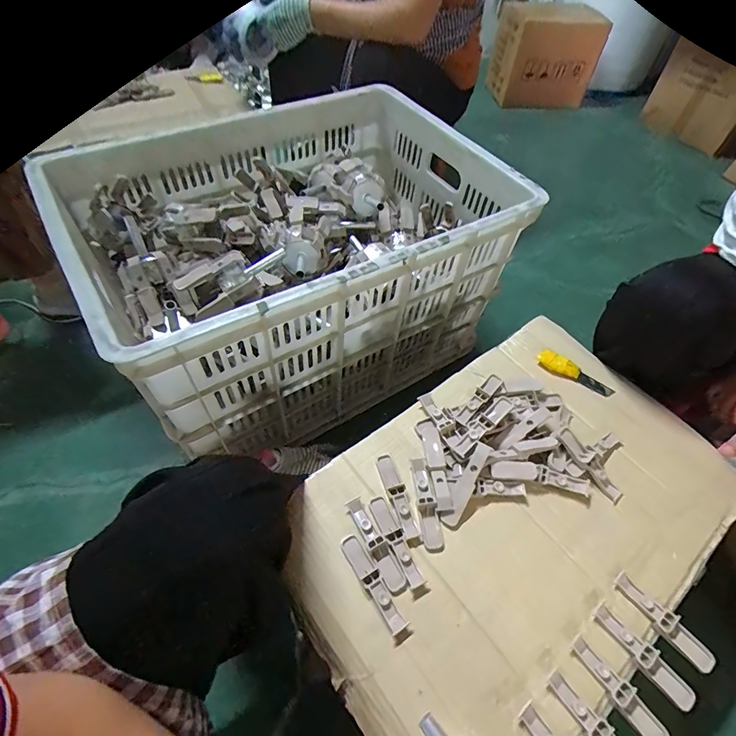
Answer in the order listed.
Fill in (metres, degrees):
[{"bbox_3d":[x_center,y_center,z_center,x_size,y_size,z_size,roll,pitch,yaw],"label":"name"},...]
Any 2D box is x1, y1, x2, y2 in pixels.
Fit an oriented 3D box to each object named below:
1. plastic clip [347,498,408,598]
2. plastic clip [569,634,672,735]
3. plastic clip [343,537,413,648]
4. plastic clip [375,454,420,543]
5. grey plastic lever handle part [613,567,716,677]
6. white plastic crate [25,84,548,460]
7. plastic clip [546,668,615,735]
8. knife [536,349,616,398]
[{"bbox_3d":[0.008,0.184,0.429,0.021,0.009,0.102,-24,60,-20],"label":"plastic clip"},{"bbox_3d":[0.231,0.298,0.378,0.024,0.013,0.099,-34,64,-25],"label":"plastic clip"},{"bbox_3d":[0.007,0.216,0.406,0.020,0.010,0.106,-26,61,-21],"label":"plastic clip"},{"bbox_3d":[0.034,0.142,0.462,0.020,0.009,0.096,-14,57,-15],"label":"plastic clip"},{"bbox_3d":[0.296,0.253,0.411,0.023,0.013,0.098,-34,64,-25],"label":"grey plastic lever handle part"},{"bbox_3d":[-0.110,-0.192,0.783,0.673,0.385,0.501,-30,61,-23],"label":"white plastic crate"},{"bbox_3d":[0.202,0.319,0.360,0.022,0.014,0.096,-31,63,-24],"label":"plastic clip"},{"bbox_3d":[0.297,0.008,0.586,0.109,0.015,0.025,30,58,16],"label":"knife"}]

